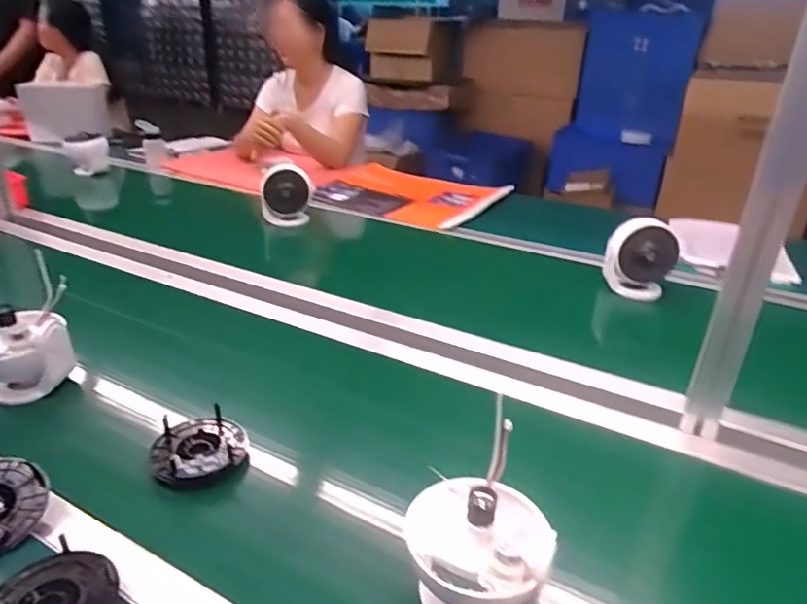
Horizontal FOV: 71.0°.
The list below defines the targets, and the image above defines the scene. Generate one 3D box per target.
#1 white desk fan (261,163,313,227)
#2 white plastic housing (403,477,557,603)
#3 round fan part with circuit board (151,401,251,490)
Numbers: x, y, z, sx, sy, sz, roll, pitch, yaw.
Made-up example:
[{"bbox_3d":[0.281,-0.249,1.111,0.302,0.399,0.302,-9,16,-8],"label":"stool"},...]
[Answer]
[{"bbox_3d":[-0.273,-0.243,1.328,0.117,0.147,0.059,-7,30,-13],"label":"white desk fan"},{"bbox_3d":[0.059,0.207,0.479,0.110,0.106,0.116,0,29,0],"label":"white plastic housing"},{"bbox_3d":[-0.230,0.160,0.636,0.102,0.039,0.095,0,29,0],"label":"round fan part with circuit board"}]

